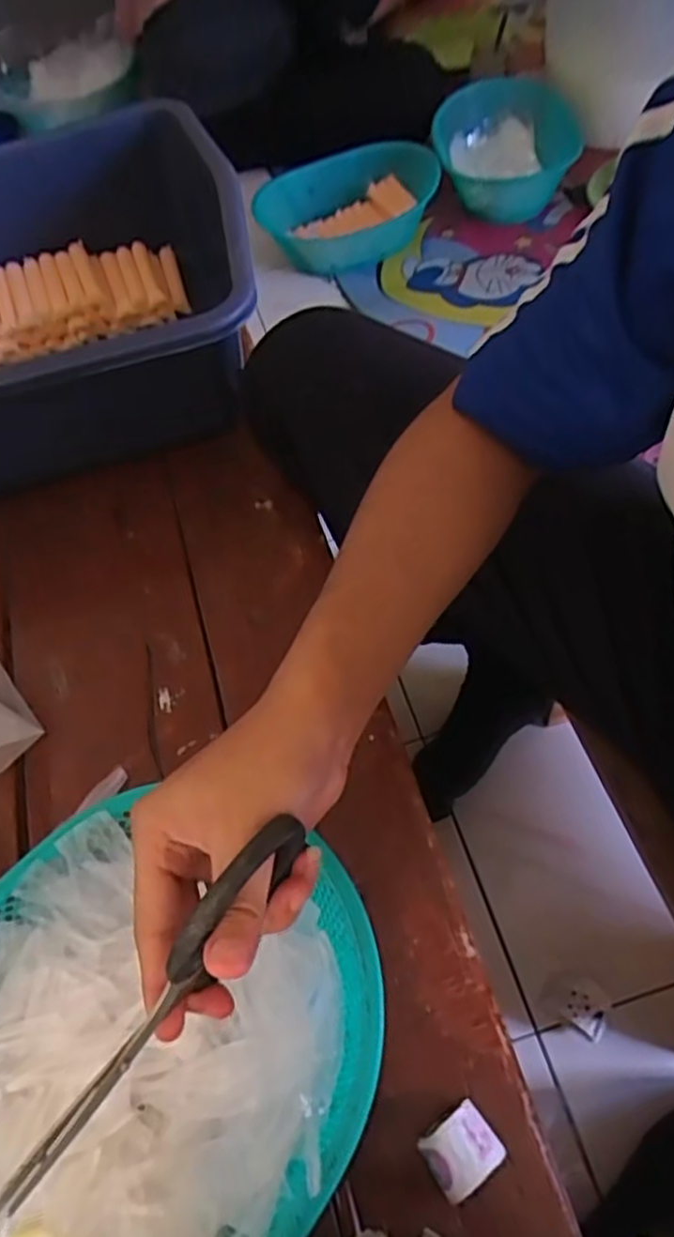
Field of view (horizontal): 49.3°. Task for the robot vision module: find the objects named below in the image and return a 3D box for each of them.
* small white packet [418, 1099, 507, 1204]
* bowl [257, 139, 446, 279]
[{"bbox_3d":[0.066,0.283,0.392,0.038,0.028,0.032,-34,61,-11],"label":"small white packet"},{"bbox_3d":[0.023,-0.714,1.297,0.311,0.099,0.247,-31,61,-9],"label":"bowl"}]

